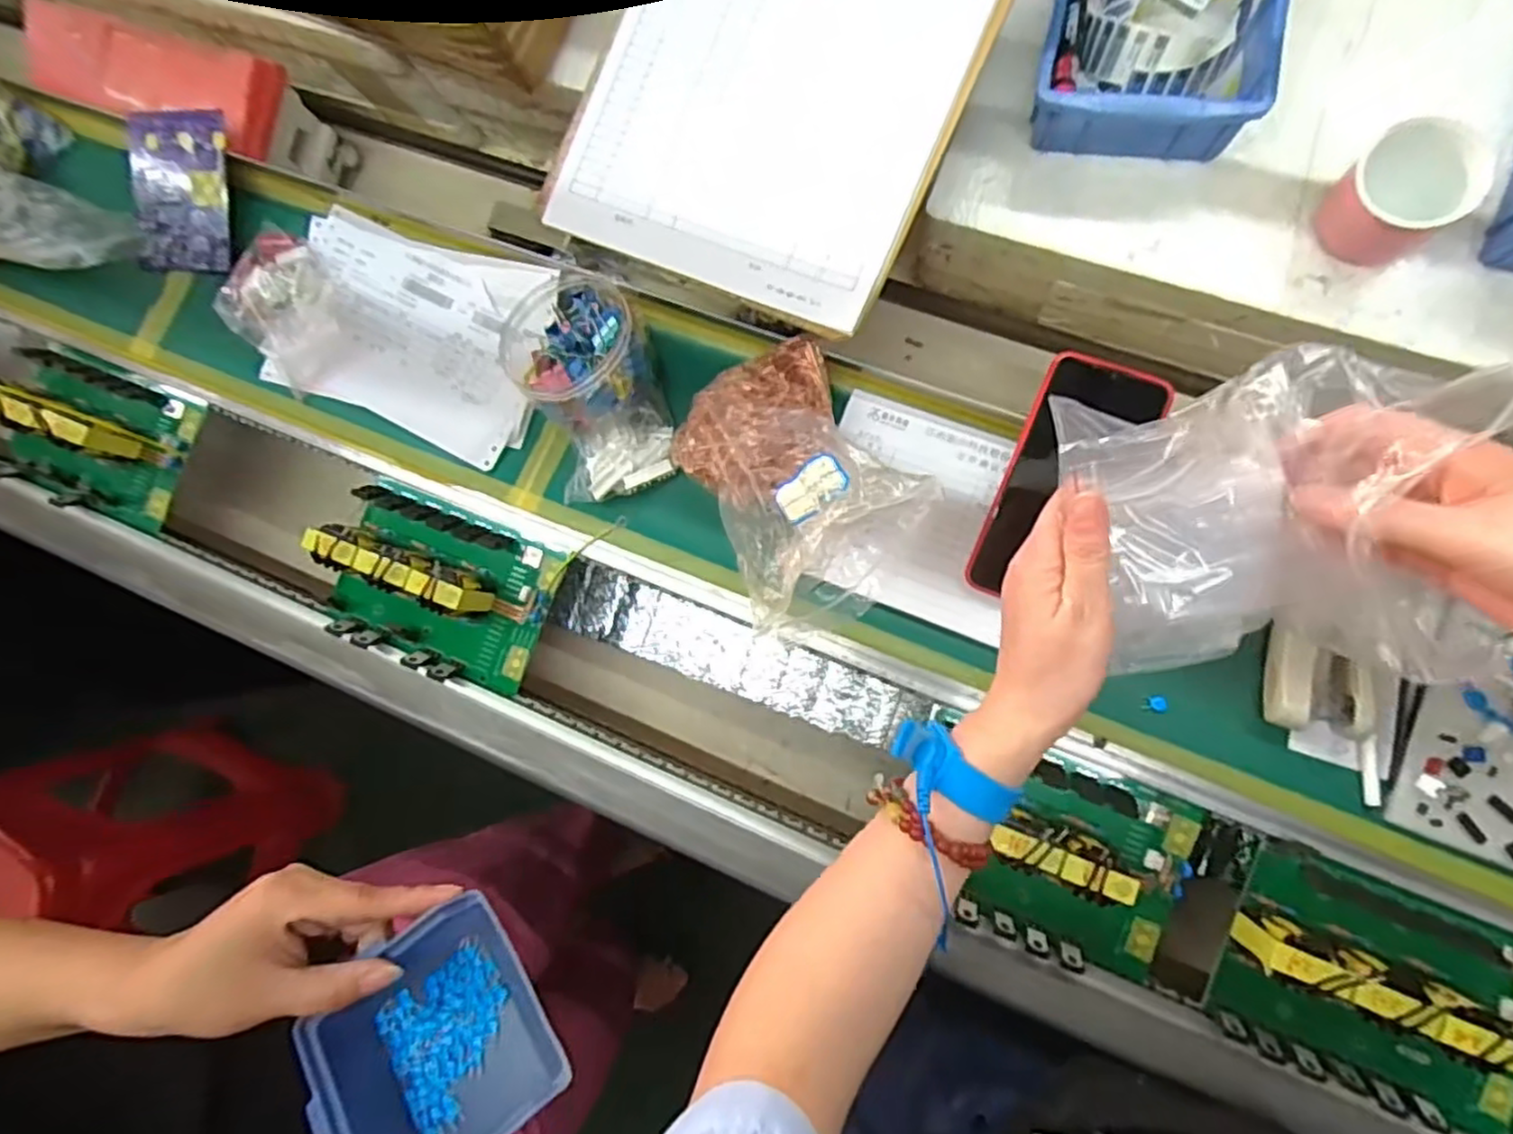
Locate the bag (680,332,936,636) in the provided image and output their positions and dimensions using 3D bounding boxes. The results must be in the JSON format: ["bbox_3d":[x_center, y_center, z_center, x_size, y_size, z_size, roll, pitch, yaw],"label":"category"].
[{"bbox_3d":[0.023,-0.059,0.459,0.122,0.110,0.170,-31,83,6],"label":"bag"}]

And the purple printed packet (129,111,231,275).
[{"bbox_3d":[-0.472,-0.303,0.578,0.090,0.032,0.125,-3,86,8],"label":"purple printed packet"}]

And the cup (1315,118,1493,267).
[{"bbox_3d":[0.378,-0.219,0.424,0.063,0.055,0.061,-33,82,5],"label":"cup"}]

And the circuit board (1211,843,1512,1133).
[{"bbox_3d":[0.468,0.294,0.413,0.349,0.053,0.120,22,90,9],"label":"circuit board"}]

